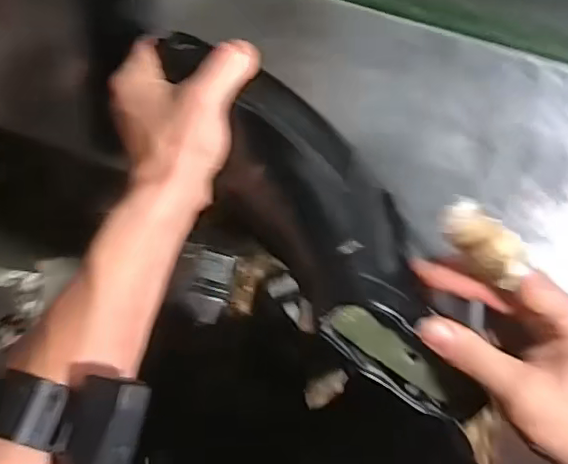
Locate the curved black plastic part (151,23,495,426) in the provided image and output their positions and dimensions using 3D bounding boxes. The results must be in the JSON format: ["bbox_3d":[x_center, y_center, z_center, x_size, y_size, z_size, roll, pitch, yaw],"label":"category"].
[{"bbox_3d":[0.025,-0.006,0.376,0.080,0.062,0.295,-34,83,8],"label":"curved black plastic part"}]

